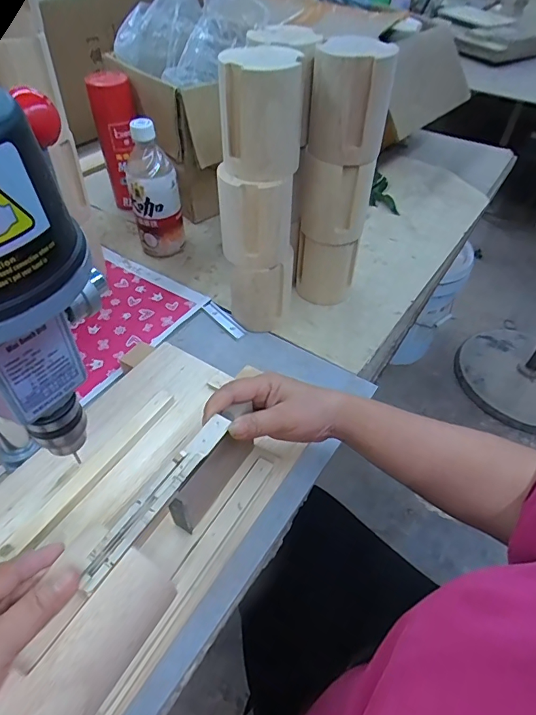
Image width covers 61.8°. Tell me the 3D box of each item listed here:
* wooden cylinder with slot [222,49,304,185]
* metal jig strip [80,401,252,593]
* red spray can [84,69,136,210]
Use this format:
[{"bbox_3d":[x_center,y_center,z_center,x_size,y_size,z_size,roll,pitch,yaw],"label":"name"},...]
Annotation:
[{"bbox_3d":[-0.007,-0.237,0.435,0.074,0.103,0.075,2,47,-2],"label":"wooden cylinder with slot"},{"bbox_3d":[-0.068,0.087,0.320,0.018,0.008,0.165,26,51,20],"label":"metal jig strip"},{"bbox_3d":[-0.237,-0.335,0.719,0.058,0.199,0.068,-2,48,-5],"label":"red spray can"}]

